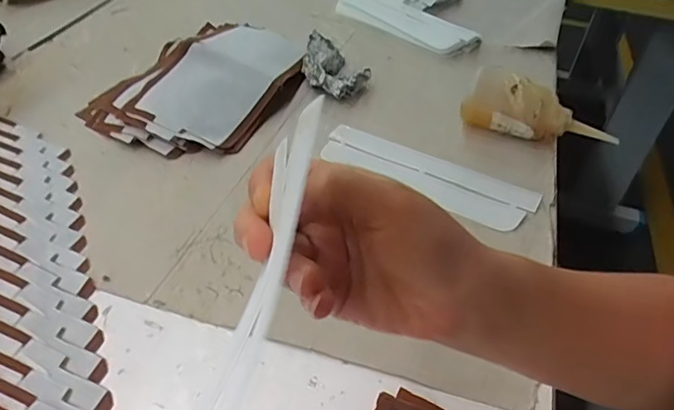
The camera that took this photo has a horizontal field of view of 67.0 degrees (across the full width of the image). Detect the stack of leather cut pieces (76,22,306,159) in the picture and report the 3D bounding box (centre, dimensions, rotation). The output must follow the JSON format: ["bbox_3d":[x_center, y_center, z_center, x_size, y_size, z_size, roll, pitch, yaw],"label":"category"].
[{"bbox_3d":[-0.146,-0.159,0.610,0.190,0.046,0.277,24,47,20],"label":"stack of leather cut pieces"}]

